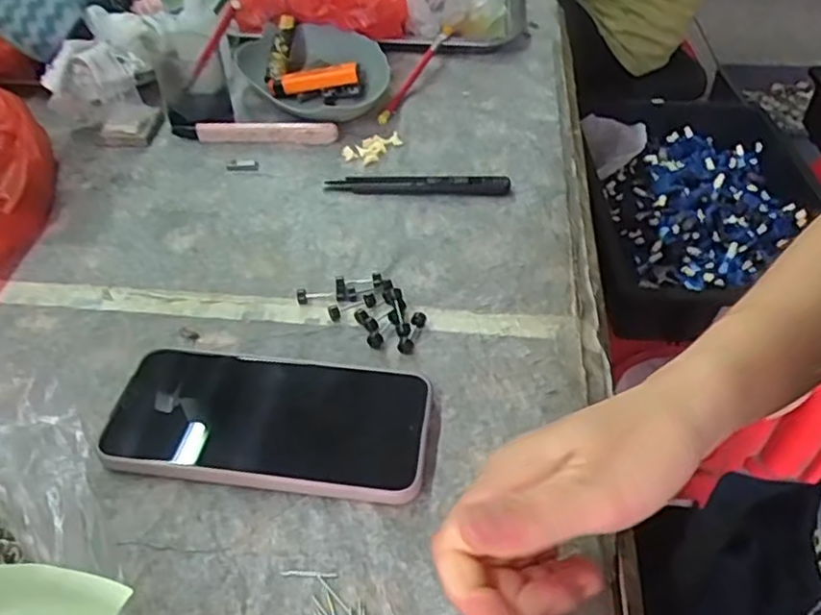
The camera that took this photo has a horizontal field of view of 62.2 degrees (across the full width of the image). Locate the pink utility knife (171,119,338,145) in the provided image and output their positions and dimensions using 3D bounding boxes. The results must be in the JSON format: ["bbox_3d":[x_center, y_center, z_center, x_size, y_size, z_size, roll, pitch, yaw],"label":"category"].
[{"bbox_3d":[-0.134,-0.151,0.581,0.140,0.017,0.019,2,44,2],"label":"pink utility knife"}]

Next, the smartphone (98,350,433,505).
[{"bbox_3d":[-0.072,0.059,0.356,0.160,0.013,0.079,5,44,5],"label":"smartphone"}]

